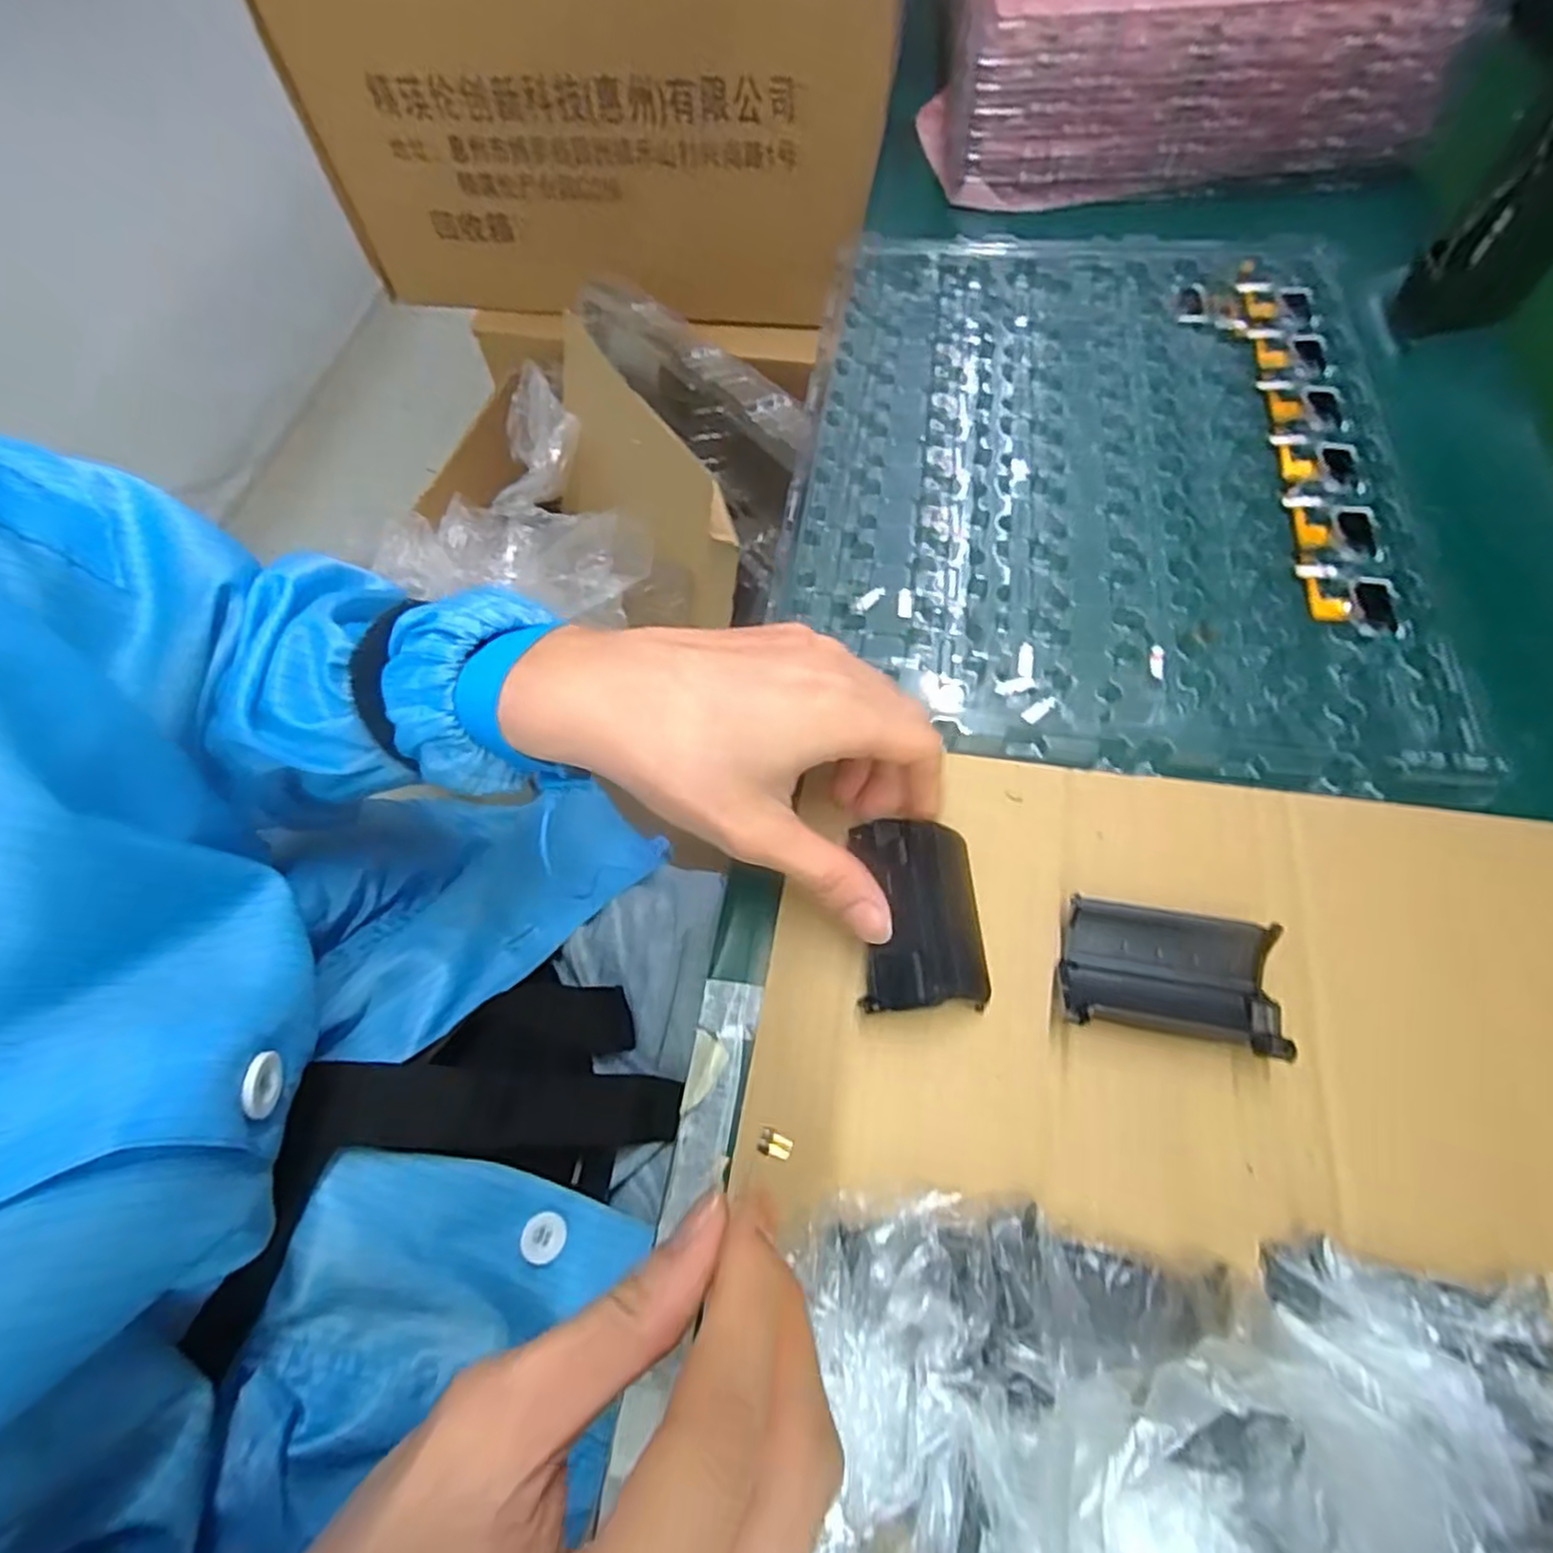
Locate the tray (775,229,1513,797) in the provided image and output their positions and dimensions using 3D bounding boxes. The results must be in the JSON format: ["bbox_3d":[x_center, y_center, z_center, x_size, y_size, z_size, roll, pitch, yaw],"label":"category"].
[{"bbox_3d":[0.159,-0.166,0.393,0.289,0.015,0.360,6,64,7],"label":"tray"}]

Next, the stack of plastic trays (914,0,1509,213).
[{"bbox_3d":[0.281,-0.580,0.550,0.307,0.083,0.356,2,63,5],"label":"stack of plastic trays"}]

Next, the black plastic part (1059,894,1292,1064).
[{"bbox_3d":[0.143,0.071,0.270,0.073,0.014,0.042,10,64,9],"label":"black plastic part"}]

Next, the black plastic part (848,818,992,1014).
[{"bbox_3d":[0.053,0.050,0.277,0.045,0.015,0.069,-2,63,3],"label":"black plastic part"}]

